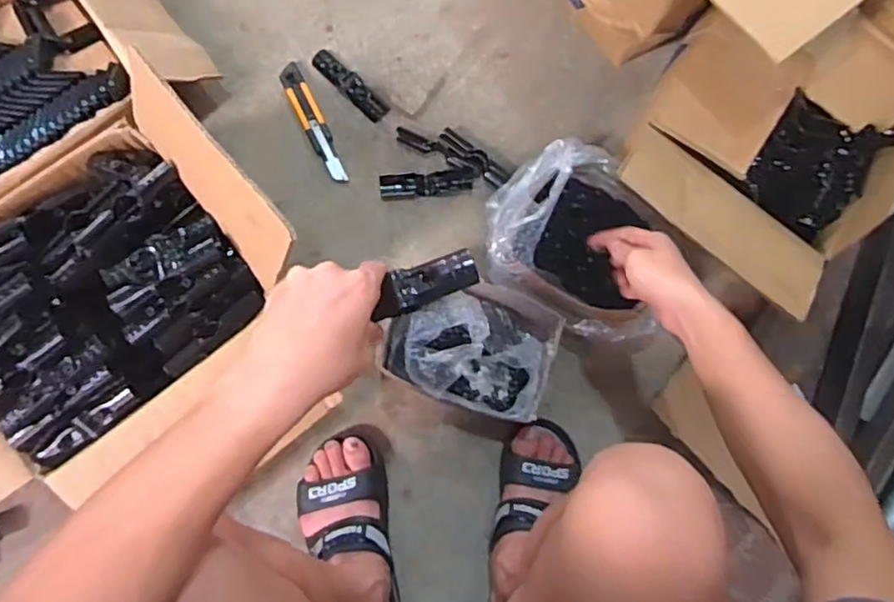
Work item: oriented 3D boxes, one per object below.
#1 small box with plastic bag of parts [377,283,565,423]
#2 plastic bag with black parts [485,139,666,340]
[{"bbox_3d":[0.035,0.061,0.837,0.188,0.114,0.150,18,79,0],"label":"small box with plastic bag of parts"},{"bbox_3d":[0.159,-0.083,0.834,0.208,0.102,0.209,24,81,1],"label":"plastic bag with black parts"}]

